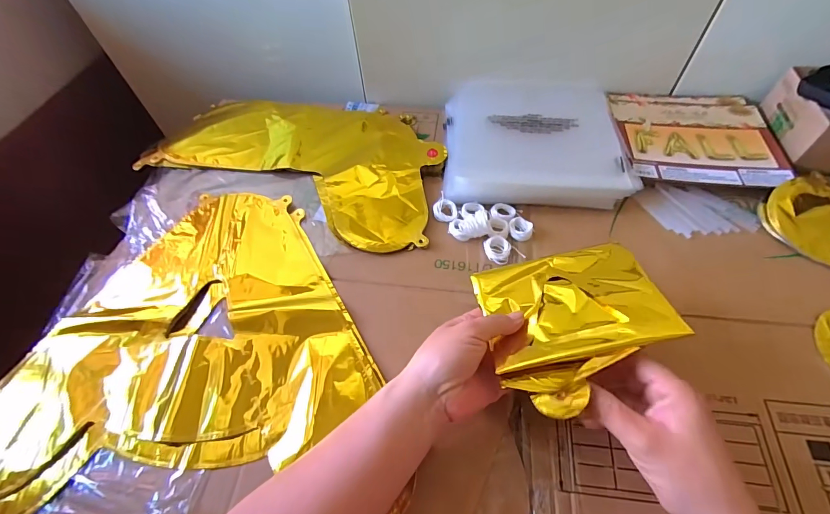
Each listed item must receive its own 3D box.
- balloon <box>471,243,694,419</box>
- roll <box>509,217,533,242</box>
[{"bbox_3d":[0.130,0.047,0.324,0.136,0.014,0.145,-19,39,9],"label":"balloon"},{"bbox_3d":[0.122,-0.032,0.449,0.026,0.009,0.028,-1,58,2],"label":"roll"}]

